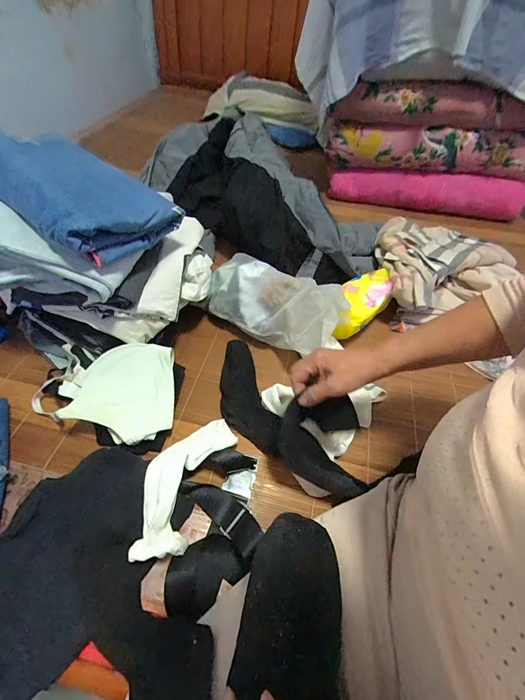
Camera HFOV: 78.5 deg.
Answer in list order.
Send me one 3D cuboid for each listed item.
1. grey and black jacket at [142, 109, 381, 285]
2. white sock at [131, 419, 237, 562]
[{"bbox_3d":[0.023,-0.390,0.817,0.596,0.204,0.286,27,54,17],"label":"grey and black jacket"},{"bbox_3d":[-0.111,0.180,0.454,0.088,0.065,0.214,18,52,10],"label":"white sock"}]

